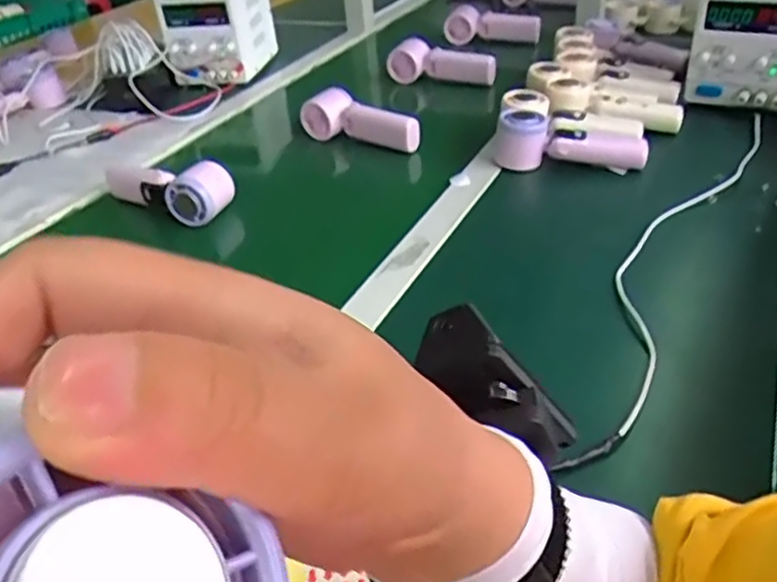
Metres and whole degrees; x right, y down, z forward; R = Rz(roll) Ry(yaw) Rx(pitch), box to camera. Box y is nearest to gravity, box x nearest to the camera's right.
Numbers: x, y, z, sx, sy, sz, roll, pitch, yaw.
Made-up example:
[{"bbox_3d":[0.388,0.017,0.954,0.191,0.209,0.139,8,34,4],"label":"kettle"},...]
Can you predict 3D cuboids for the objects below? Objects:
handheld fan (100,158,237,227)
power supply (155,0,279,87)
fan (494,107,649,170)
[{"bbox_3d":[-0.251,-0.126,0.770,0.163,0.051,0.056,19,42,31],"label":"handheld fan"},{"bbox_3d":[-0.288,-0.461,1.162,0.129,0.157,0.192,6,37,16],"label":"power supply"},{"bbox_3d":[0.207,-0.170,0.776,0.171,0.059,0.062,10,38,21],"label":"fan"}]

